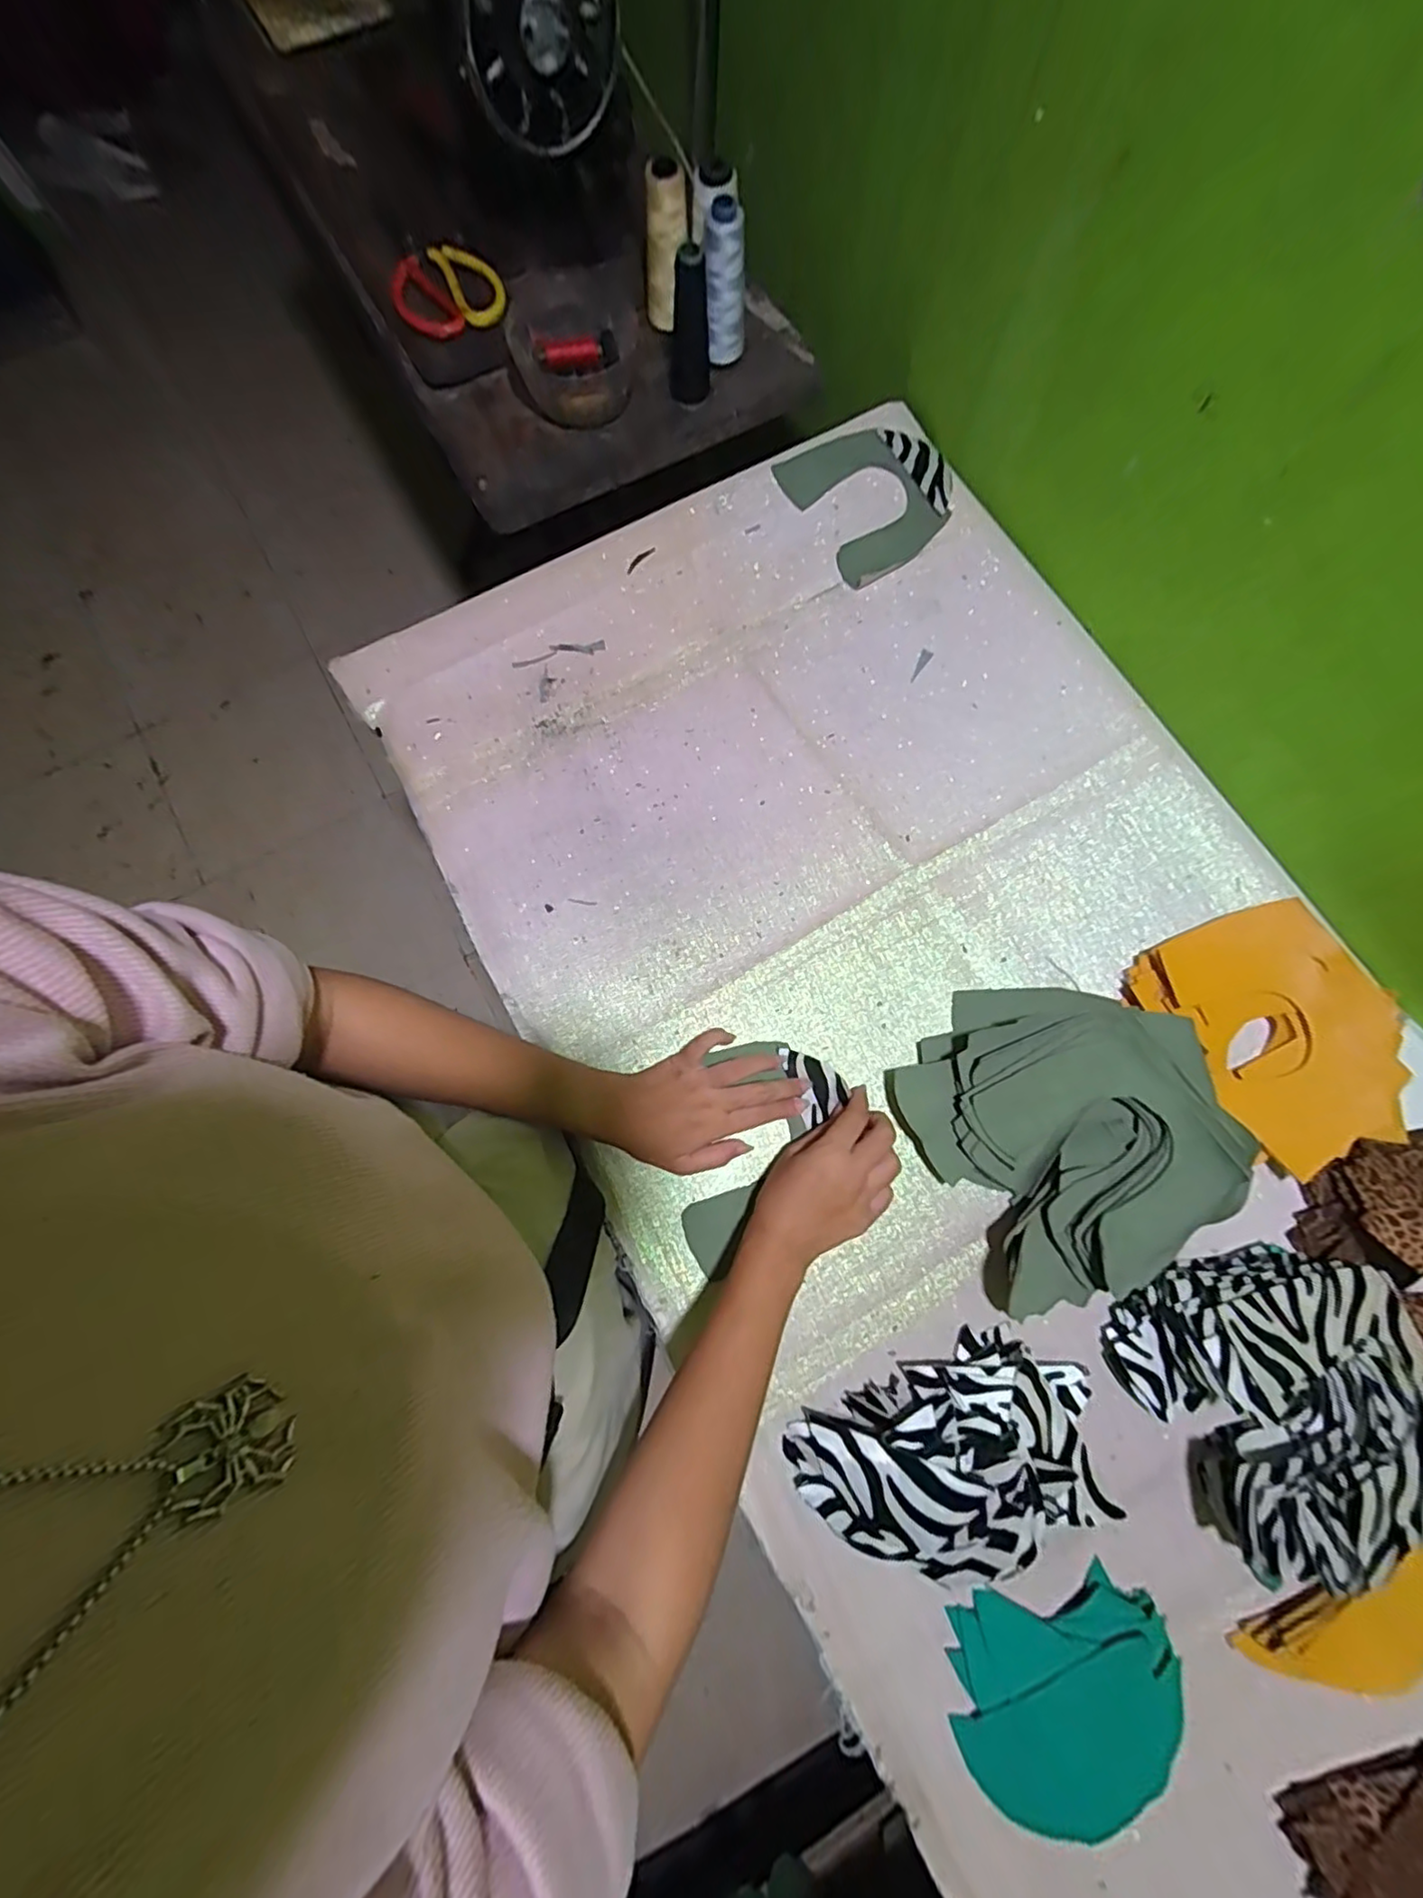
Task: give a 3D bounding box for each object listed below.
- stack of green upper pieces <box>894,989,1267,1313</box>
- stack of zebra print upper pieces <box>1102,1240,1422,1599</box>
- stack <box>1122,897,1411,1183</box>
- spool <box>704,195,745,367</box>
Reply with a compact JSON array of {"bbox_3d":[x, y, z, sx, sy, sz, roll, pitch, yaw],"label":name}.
[{"bbox_3d":[0.259,0.127,0.449,0.199,0.061,0.220,-29,78,-6],"label":"stack of green upper pieces"},{"bbox_3d":[0.380,0.290,0.405,0.176,0.055,0.175,-24,77,-5],"label":"stack of zebra print upper pieces"},{"bbox_3d":[0.431,0.061,0.475,0.146,0.035,0.189,-34,78,-7],"label":"stack"},{"bbox_3d":[0.014,-0.623,0.592,0.036,0.116,0.035,0,76,1],"label":"spool"}]

